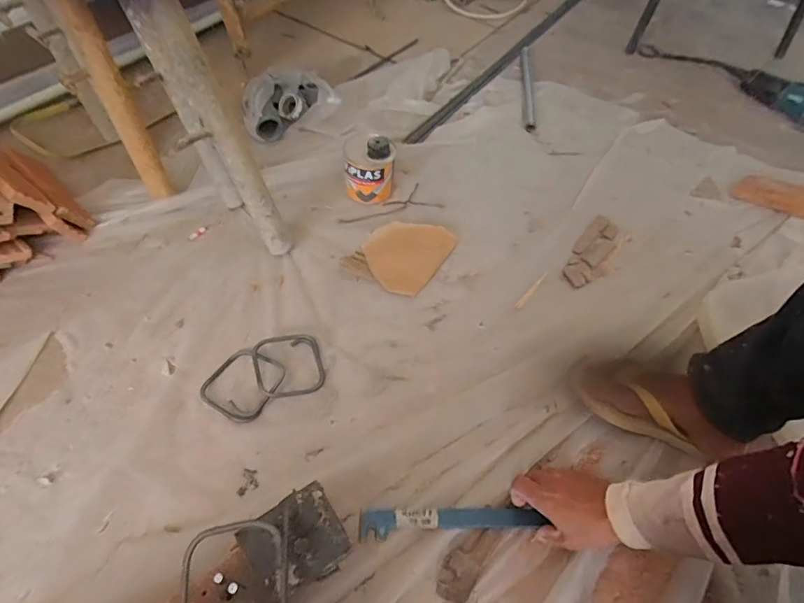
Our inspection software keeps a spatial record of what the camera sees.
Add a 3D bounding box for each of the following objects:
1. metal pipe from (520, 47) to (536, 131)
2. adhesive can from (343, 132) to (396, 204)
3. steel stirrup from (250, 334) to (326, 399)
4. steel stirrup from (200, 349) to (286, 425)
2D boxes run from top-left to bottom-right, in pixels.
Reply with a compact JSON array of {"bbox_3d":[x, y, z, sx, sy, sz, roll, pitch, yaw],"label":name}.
[{"bbox_3d":[0.319,-0.550,1.187,0.029,0.020,0.364,7,54,0],"label":"metal pipe"},{"bbox_3d":[-0.062,-0.249,0.879,0.092,0.103,0.078,-1,55,-5],"label":"adhesive can"},{"bbox_3d":[-0.167,0.092,0.679,0.099,0.019,0.098,-10,56,-12],"label":"steel stirrup"},{"bbox_3d":[-0.227,0.114,0.663,0.100,0.016,0.101,26,57,13],"label":"steel stirrup"}]

